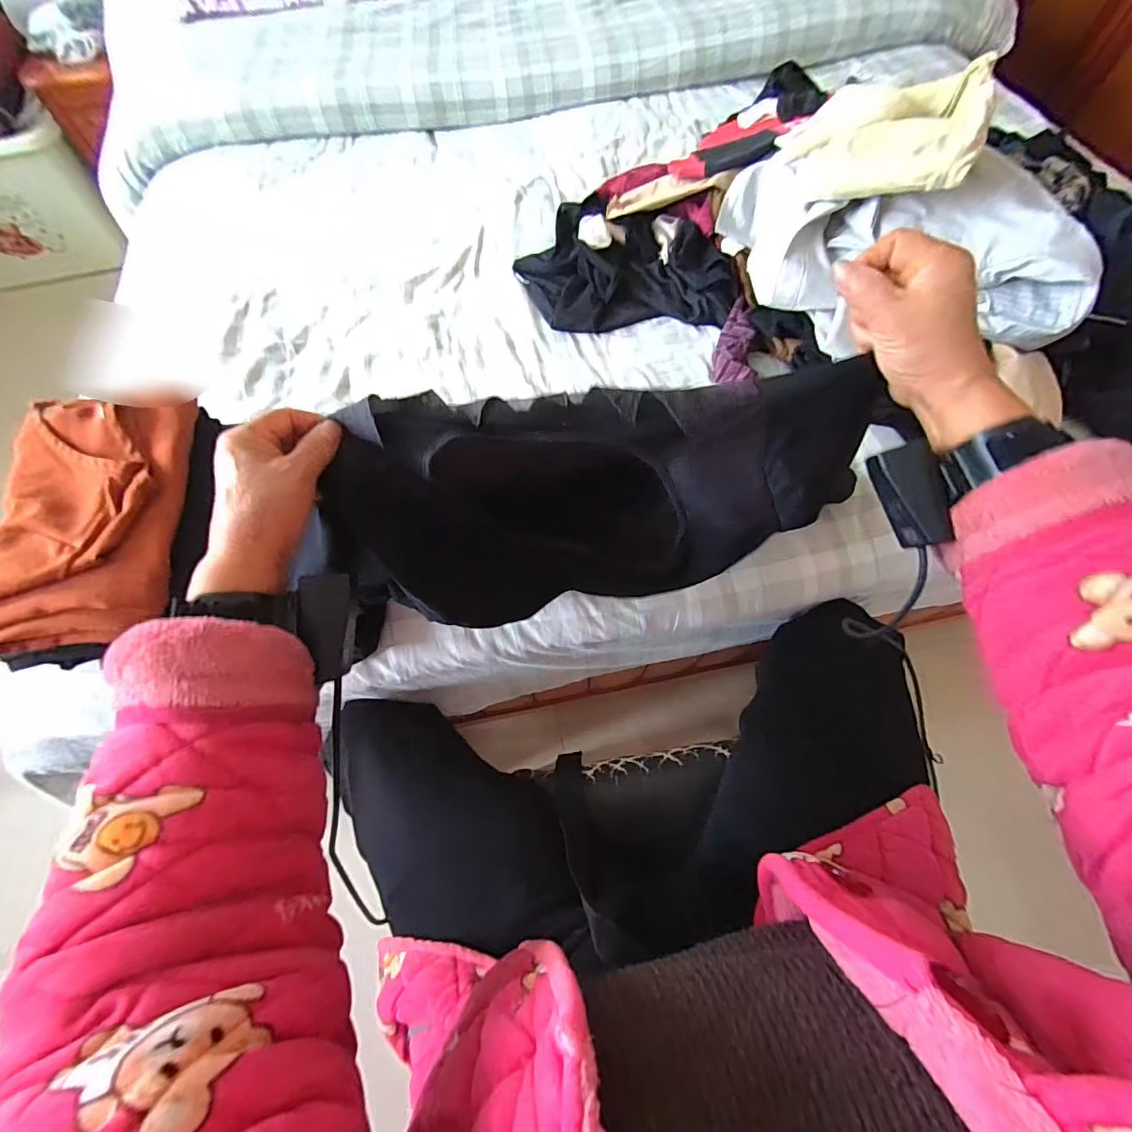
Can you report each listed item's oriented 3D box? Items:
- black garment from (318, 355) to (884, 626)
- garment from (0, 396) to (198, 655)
[{"bbox_3d":[0.034,-0.049,0.380,0.410,0.176,0.106,-8,66,4],"label":"black garment"},{"bbox_3d":[-0.451,-0.056,0.448,0.158,0.029,0.256,-13,66,-4],"label":"garment"}]

